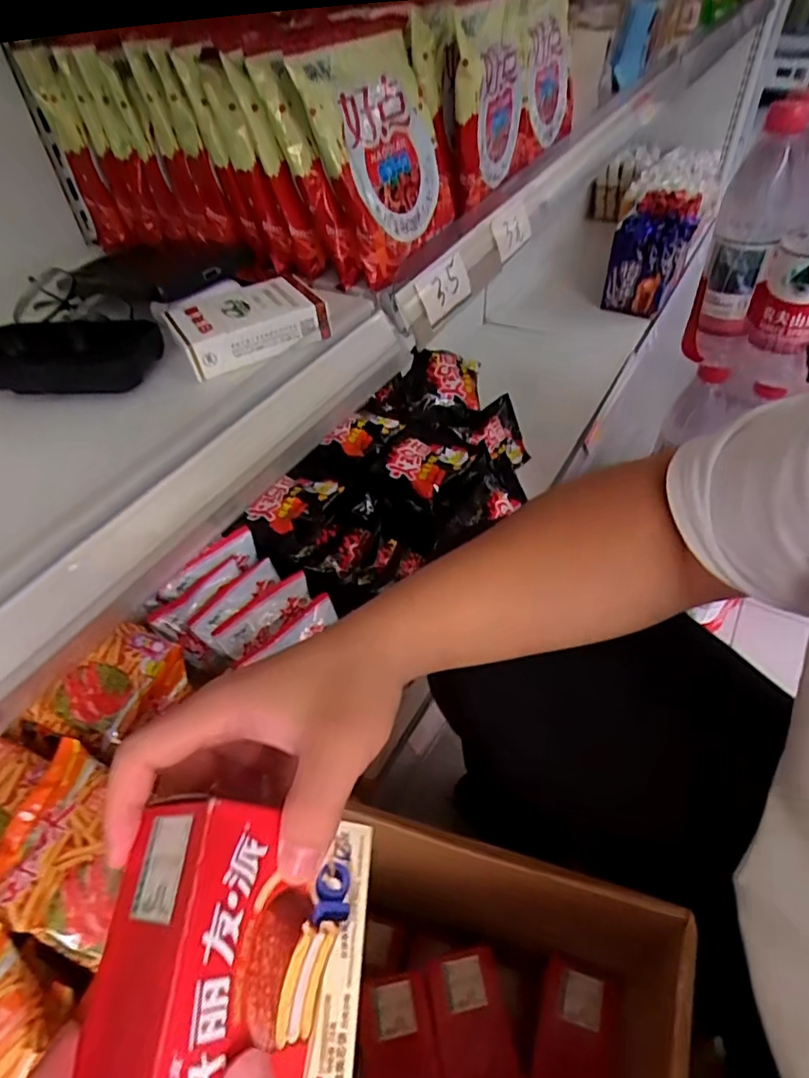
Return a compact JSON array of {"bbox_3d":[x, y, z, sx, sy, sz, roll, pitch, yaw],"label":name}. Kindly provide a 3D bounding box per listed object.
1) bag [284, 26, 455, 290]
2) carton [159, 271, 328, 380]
[{"bbox_3d":[-0.013,-0.269,0.410,0.020,0.132,0.116,7,48,40],"label":"bag"},{"bbox_3d":[-0.098,-0.135,0.363,0.084,0.025,0.061,-25,50,-18],"label":"carton"}]

